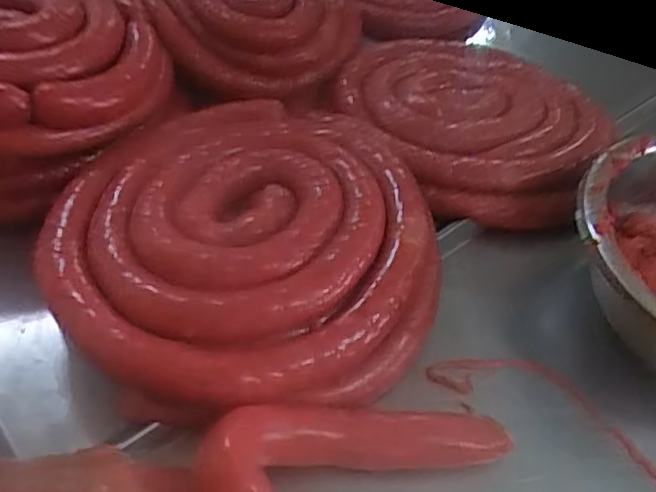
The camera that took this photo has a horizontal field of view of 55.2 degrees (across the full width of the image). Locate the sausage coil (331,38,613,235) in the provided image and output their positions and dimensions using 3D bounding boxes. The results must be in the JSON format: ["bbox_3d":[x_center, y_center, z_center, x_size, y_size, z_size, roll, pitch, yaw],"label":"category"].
[{"bbox_3d":[0.155,-0.139,0.710,0.288,0.057,0.249,22,50,15],"label":"sausage coil"}]

